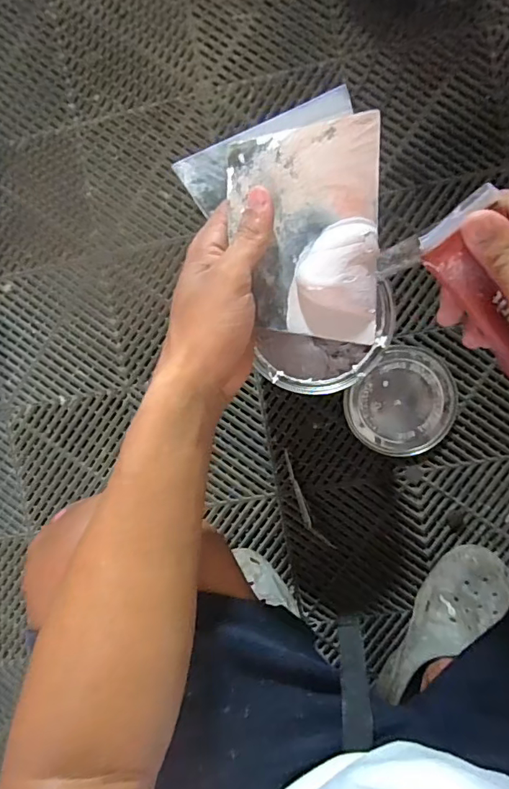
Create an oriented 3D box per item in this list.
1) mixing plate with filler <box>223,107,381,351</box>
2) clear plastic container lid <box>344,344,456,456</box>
[{"bbox_3d":[0.034,-0.106,0.319,0.096,0.014,0.138,-1,99,0],"label":"mixing plate with filler"},{"bbox_3d":[0.216,0.015,0.701,0.141,0.013,0.149,0,94,6],"label":"clear plastic container lid"}]

